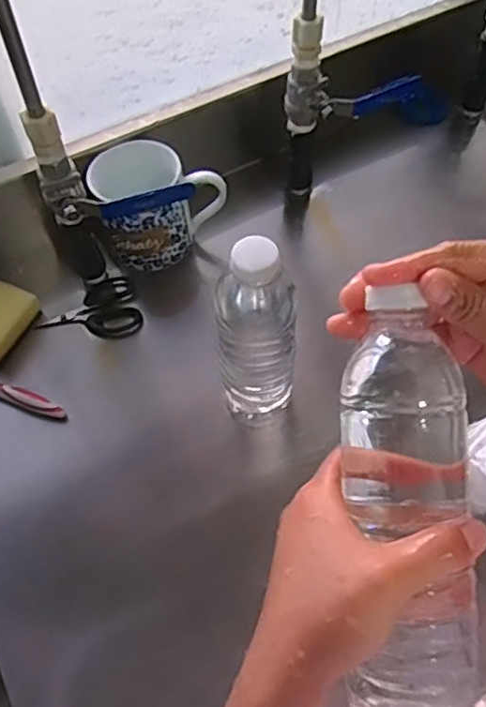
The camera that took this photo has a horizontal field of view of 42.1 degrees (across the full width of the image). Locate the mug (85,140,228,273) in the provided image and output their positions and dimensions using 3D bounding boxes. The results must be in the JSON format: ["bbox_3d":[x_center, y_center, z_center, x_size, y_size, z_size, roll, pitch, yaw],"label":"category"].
[{"bbox_3d":[-0.089,-0.148,0.628,0.136,0.116,0.107,-28,61,-14],"label":"mug"}]

